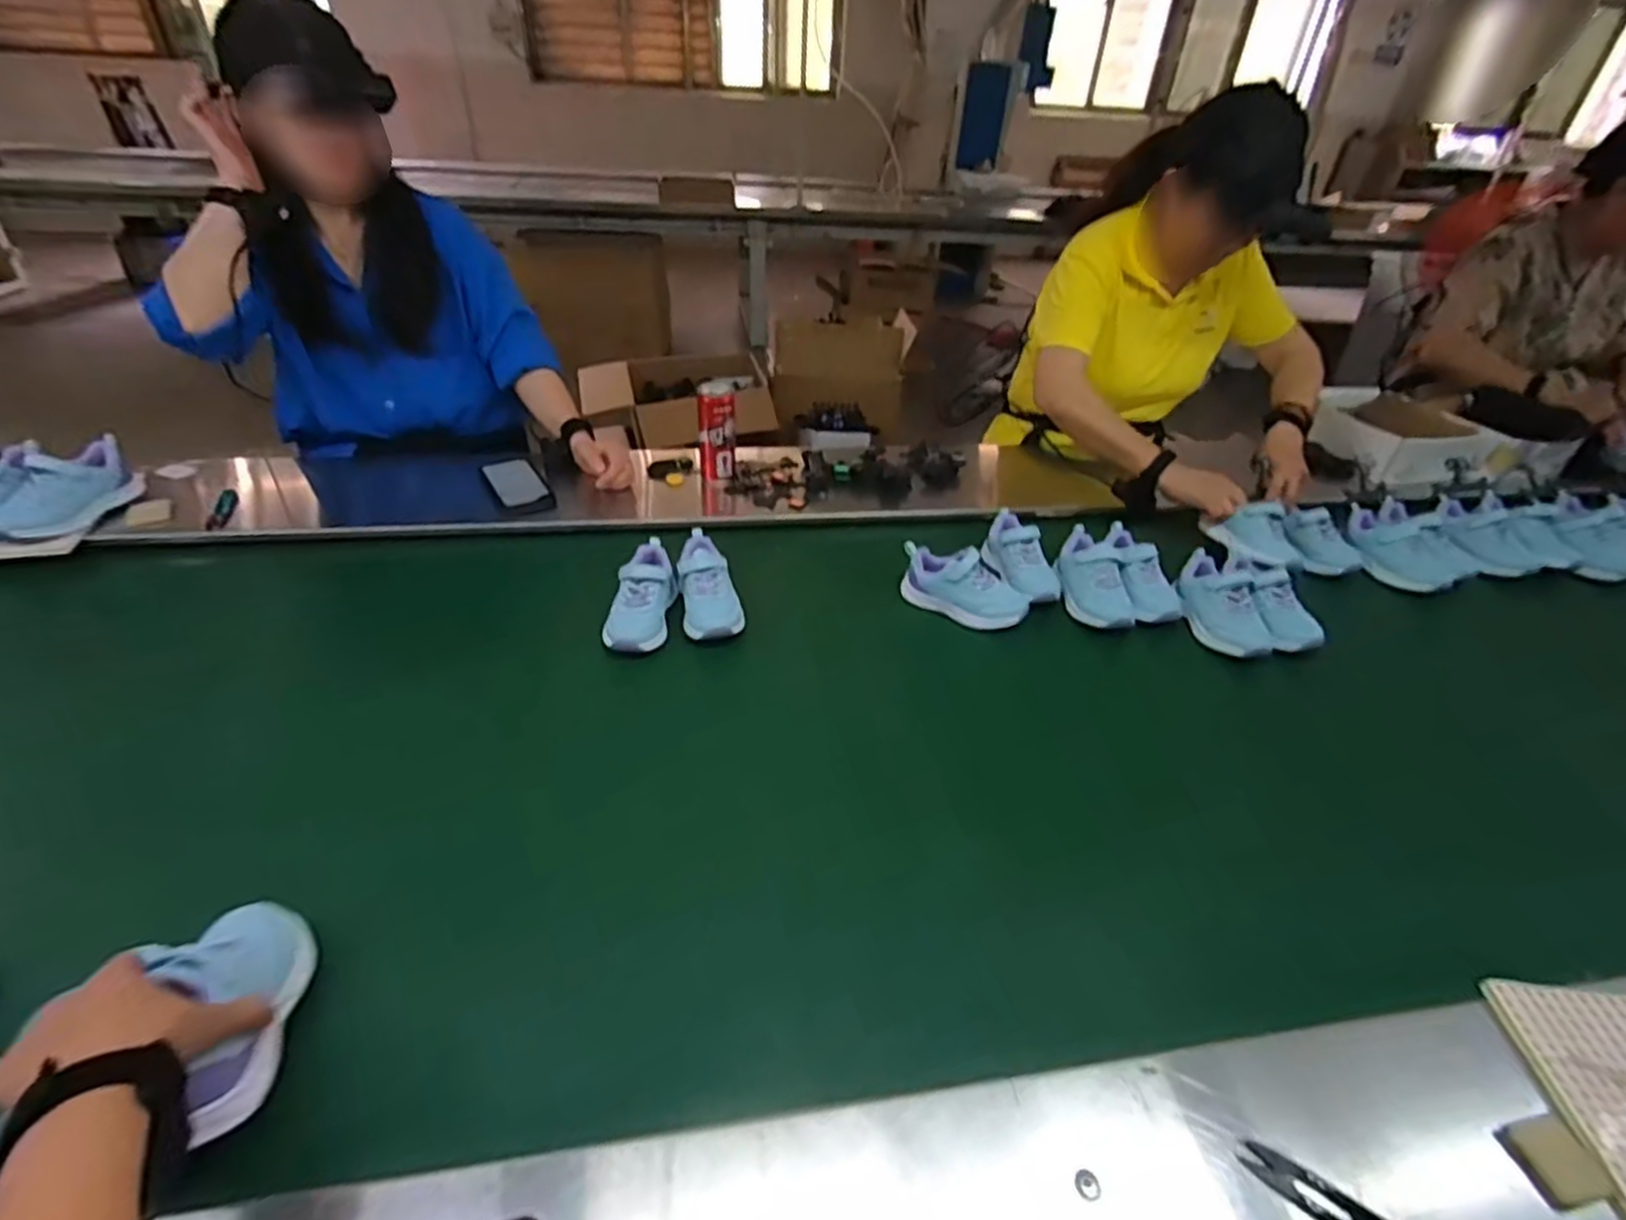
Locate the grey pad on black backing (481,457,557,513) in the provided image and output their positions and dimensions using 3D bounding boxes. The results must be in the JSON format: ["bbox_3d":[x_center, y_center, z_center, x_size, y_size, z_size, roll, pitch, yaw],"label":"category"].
[{"bbox_3d":[-0.456,-0.194,1.124,0.073,0.019,0.139,-17,45,-29],"label":"grey pad on black backing"}]

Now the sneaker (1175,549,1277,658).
[{"bbox_3d":[0.531,-0.011,0.957,0.073,0.061,0.150,-8,38,-15],"label":"sneaker"}]

